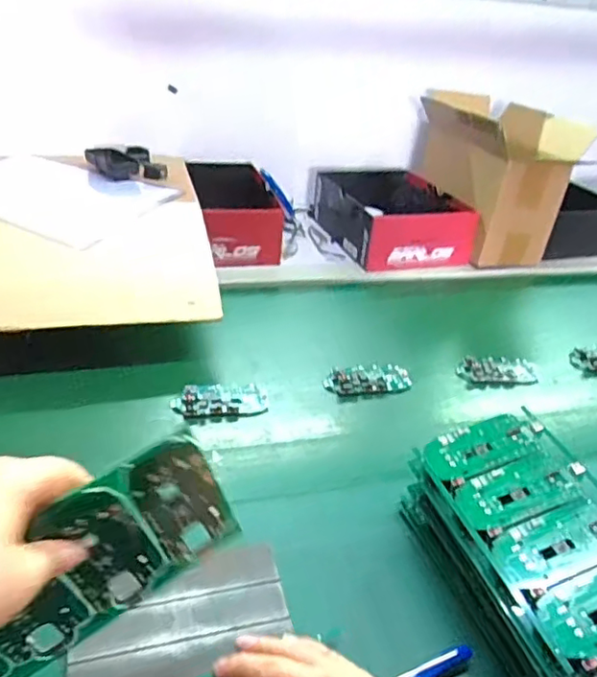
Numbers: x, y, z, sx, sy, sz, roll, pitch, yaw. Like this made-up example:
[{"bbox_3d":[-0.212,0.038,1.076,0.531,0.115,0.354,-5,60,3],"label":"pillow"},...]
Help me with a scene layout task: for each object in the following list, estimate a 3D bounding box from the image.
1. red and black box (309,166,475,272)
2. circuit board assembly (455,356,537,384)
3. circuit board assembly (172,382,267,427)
[{"bbox_3d":[0.155,-0.217,1.044,0.201,0.088,0.263,-6,34,-19],"label":"red and black box"},{"bbox_3d":[0.244,0.044,0.746,0.092,0.024,0.043,0,33,-11],"label":"circuit board assembly"},{"bbox_3d":[-0.083,0.068,0.646,0.099,0.011,0.048,-1,33,-12],"label":"circuit board assembly"}]

